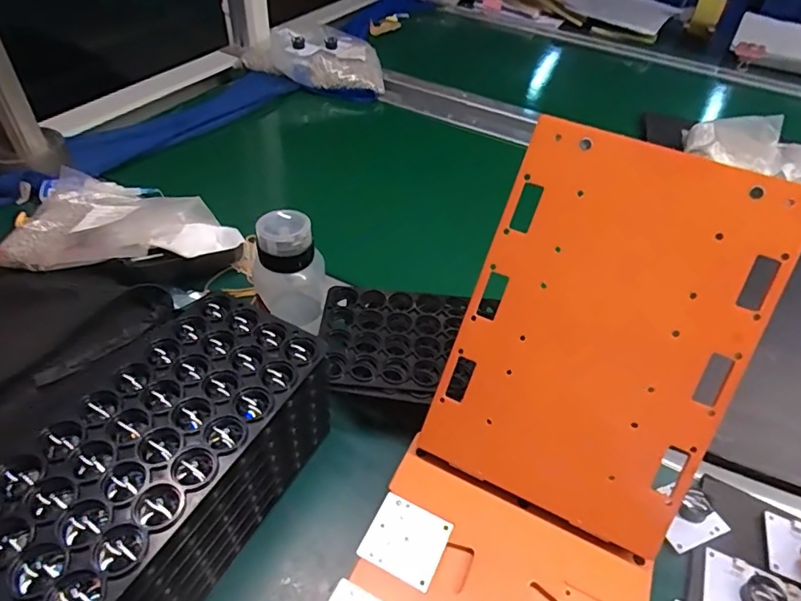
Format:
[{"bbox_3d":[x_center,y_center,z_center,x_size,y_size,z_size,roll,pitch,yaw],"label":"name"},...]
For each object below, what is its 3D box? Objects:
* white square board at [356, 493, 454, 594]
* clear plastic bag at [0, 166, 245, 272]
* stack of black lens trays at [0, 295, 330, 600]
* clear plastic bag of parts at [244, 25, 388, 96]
[{"bbox_3d":[0.004,0.150,0.316,0.047,0.004,0.045,22,48,15],"label":"white square board"},{"bbox_3d":[-0.279,-0.084,0.524,0.217,0.034,0.137,3,45,-2],"label":"clear plastic bag"},{"bbox_3d":[-0.135,0.107,0.317,0.101,0.107,0.190,22,48,15],"label":"stack of black lens trays"},{"bbox_3d":[-0.152,-0.412,0.872,0.236,0.059,0.150,-3,46,-8],"label":"clear plastic bag of parts"}]

